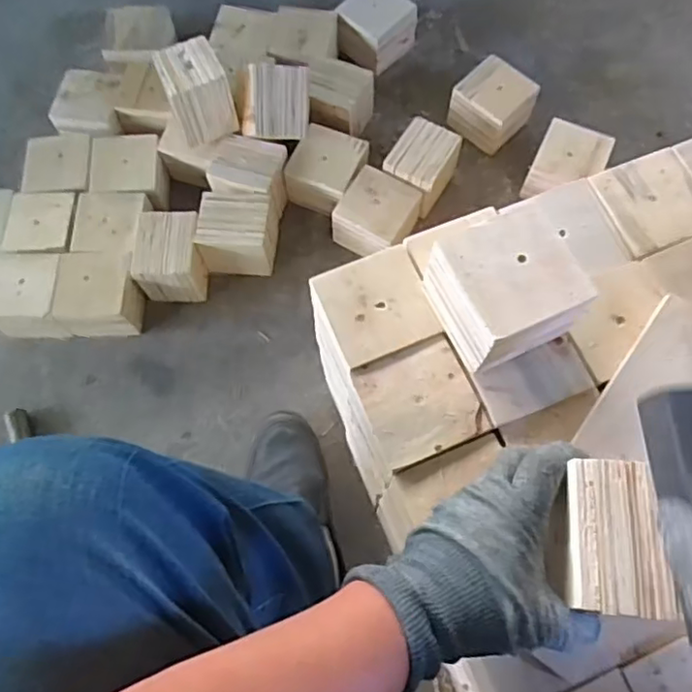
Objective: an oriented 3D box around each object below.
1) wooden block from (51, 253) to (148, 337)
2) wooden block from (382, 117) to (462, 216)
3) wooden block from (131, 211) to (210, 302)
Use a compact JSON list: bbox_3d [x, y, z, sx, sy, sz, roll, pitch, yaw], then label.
[{"bbox_3d":[-0.331,-0.067,0.858,0.102,0.073,0.104,0,71,3],"label":"wooden block"},{"bbox_3d":[0.104,-0.254,0.907,0.076,0.095,0.109,28,74,12],"label":"wooden block"},{"bbox_3d":[-0.237,-0.121,0.860,0.086,0.090,0.102,5,71,4],"label":"wooden block"}]

